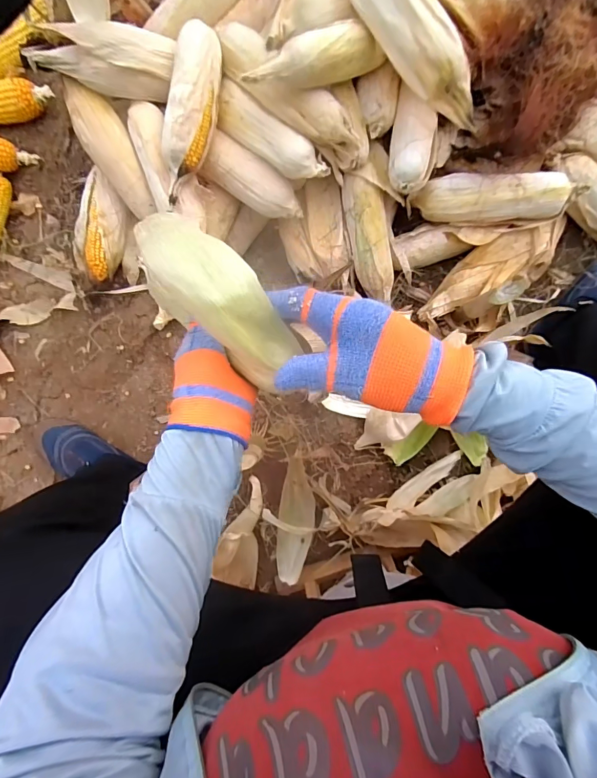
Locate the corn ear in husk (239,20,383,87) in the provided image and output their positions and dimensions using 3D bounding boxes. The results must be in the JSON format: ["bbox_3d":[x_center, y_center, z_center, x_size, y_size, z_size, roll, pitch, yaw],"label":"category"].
[{"bbox_3d":[0.023,-0.420,0.505,0.197,0.045,0.054,-23,89,-15],"label":"corn ear in husk"}]

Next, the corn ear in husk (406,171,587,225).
[{"bbox_3d":[0.283,-0.286,0.599,0.226,0.051,0.062,7,89,19],"label":"corn ear in husk"}]

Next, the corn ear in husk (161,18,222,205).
[{"bbox_3d":[-0.151,-0.378,0.552,0.059,0.045,0.214,14,102,1],"label":"corn ear in husk"}]

